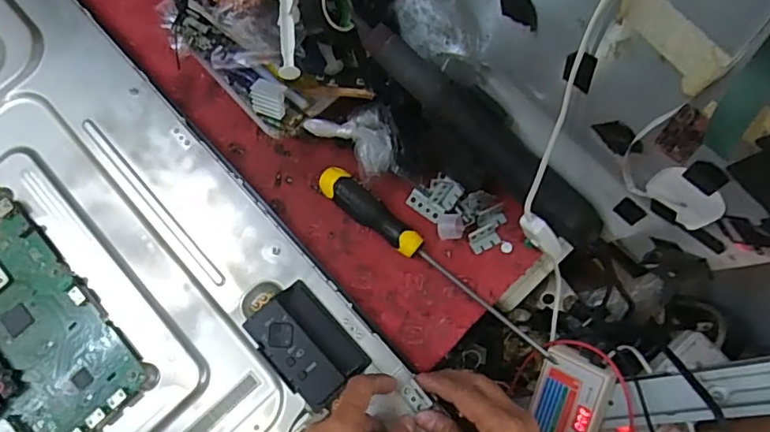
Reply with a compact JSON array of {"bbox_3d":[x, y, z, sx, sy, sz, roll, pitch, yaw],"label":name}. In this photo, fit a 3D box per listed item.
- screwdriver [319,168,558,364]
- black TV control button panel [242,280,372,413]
[{"bbox_3d":[0.044,0.040,0.465,0.243,0.024,0.025,37,79,8],"label":"screwdriver"},{"bbox_3d":[-0.063,0.103,0.441,0.060,0.024,0.091,-41,80,-9],"label":"black TV control button panel"}]

